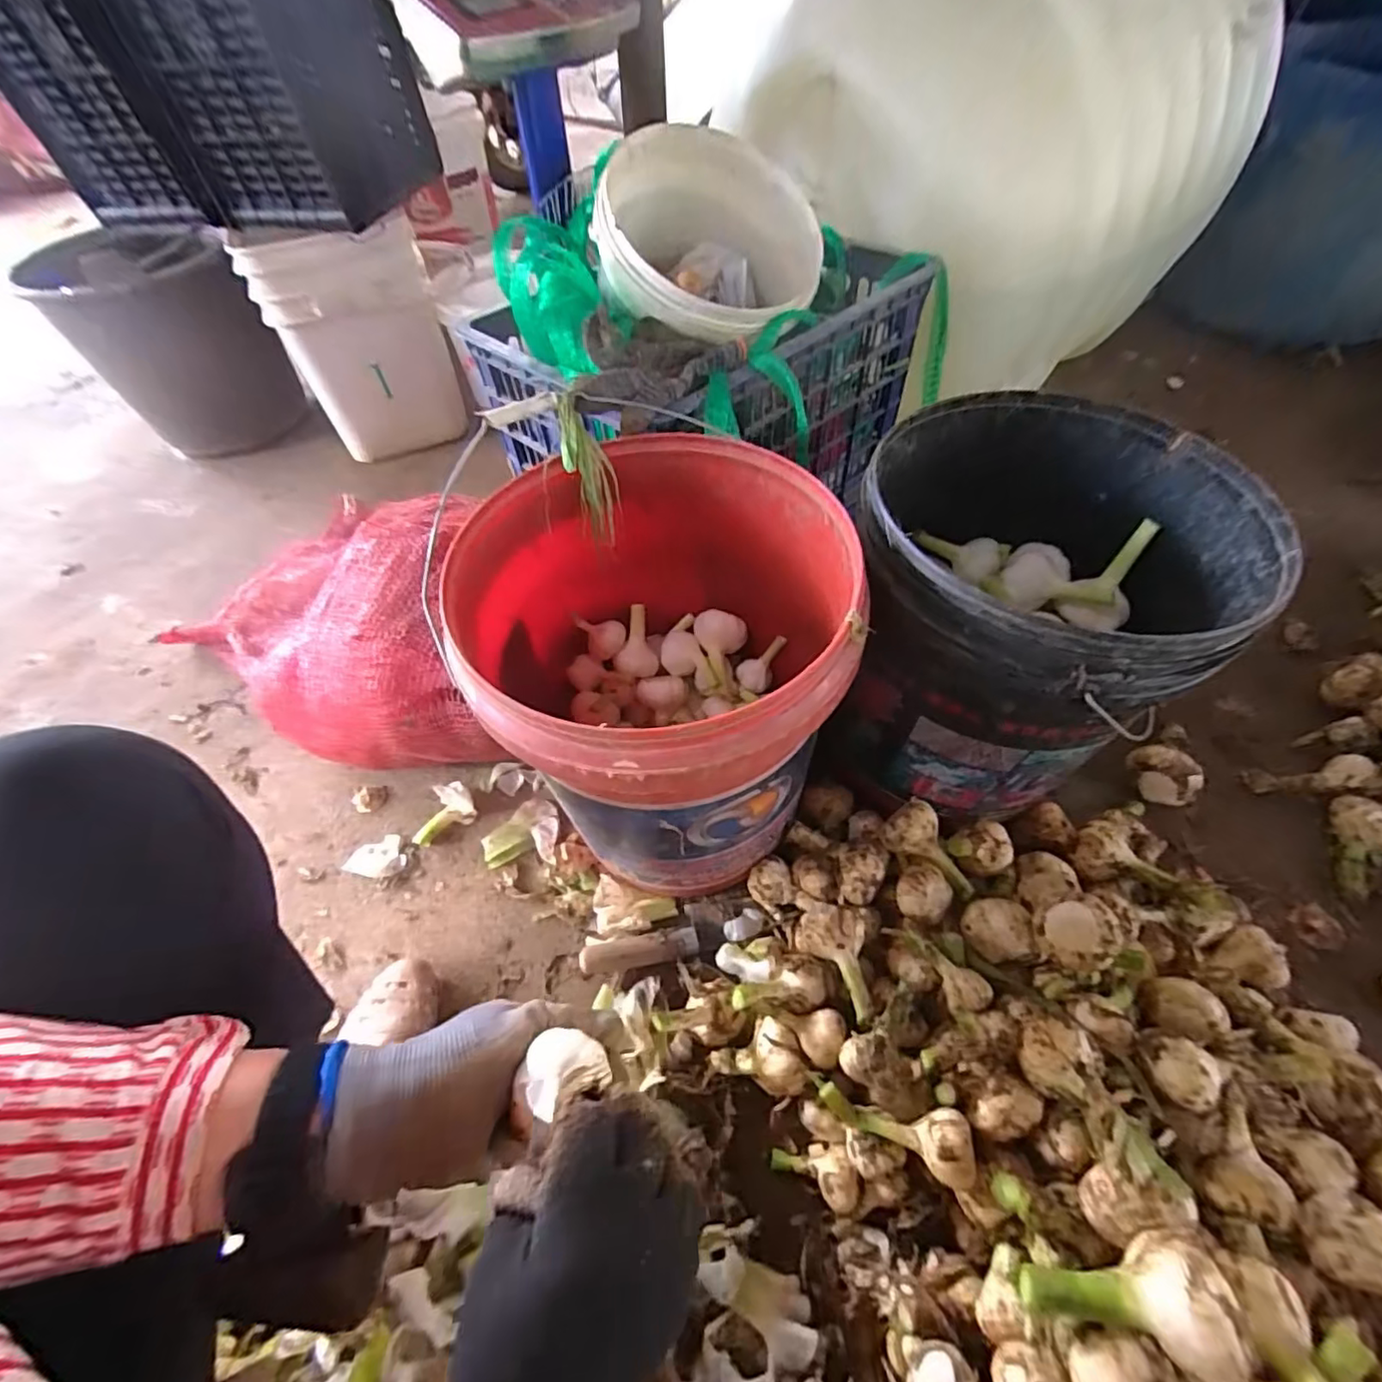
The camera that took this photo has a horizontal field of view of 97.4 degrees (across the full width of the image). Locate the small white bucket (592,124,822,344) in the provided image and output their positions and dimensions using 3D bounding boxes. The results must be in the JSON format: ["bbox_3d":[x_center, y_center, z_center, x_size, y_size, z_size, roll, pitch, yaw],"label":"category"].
[{"bbox_3d":[0.015,-0.441,0.638,0.231,0.143,0.193,15,73,-8],"label":"small white bucket"}]

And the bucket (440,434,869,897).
[{"bbox_3d":[-0.019,0.001,0.555,0.297,0.325,0.301,-1,53,1],"label":"bucket"}]

